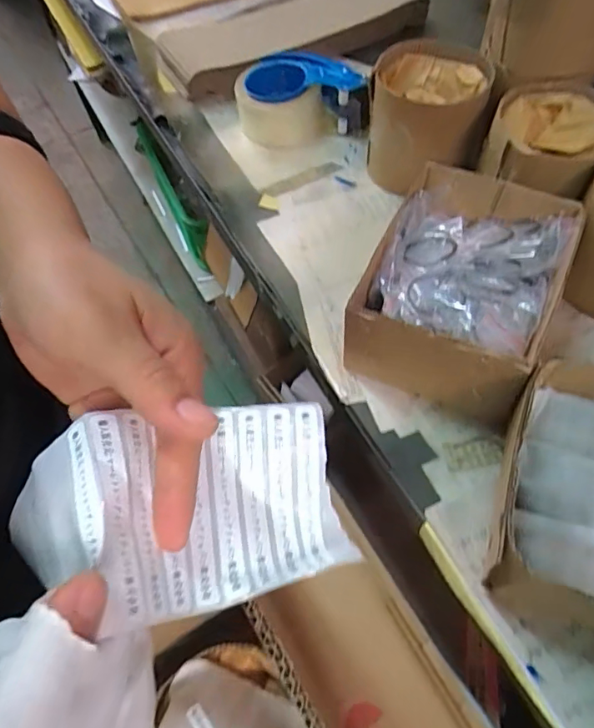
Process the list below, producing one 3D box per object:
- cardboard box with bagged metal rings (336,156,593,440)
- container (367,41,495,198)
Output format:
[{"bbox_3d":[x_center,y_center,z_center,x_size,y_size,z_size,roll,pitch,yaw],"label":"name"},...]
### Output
[{"bbox_3d":[0.146,-0.068,0.446,0.141,0.087,0.195,22,64,16],"label":"cardboard box with bagged metal rings"},{"bbox_3d":[0.142,-0.275,0.570,0.124,0.107,0.121,3,60,5],"label":"container"}]

